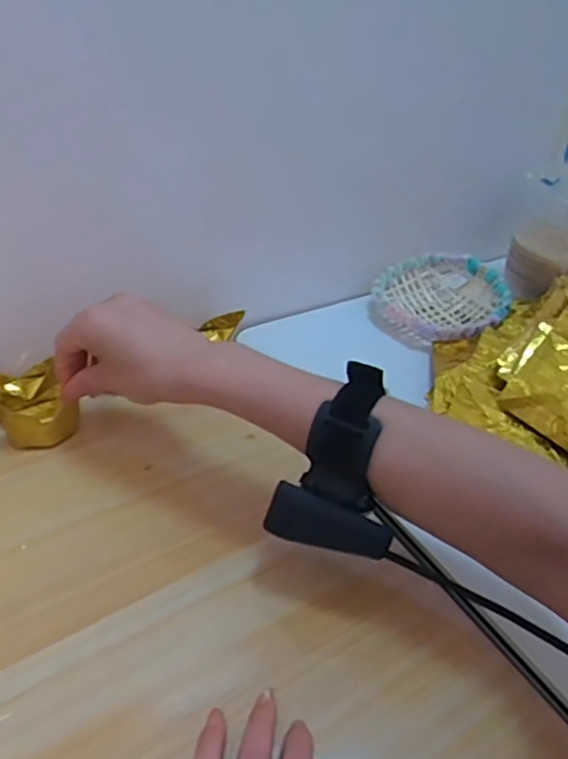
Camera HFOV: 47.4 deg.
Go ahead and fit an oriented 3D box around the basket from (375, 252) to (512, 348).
[{"bbox_3d":[0.151,-0.076,0.624,0.123,0.041,0.125,15,40,10],"label":"basket"}]

